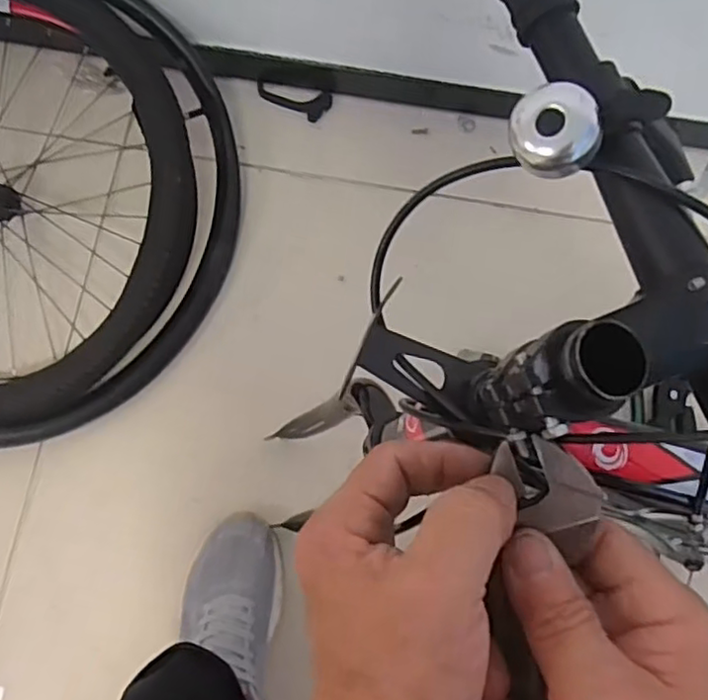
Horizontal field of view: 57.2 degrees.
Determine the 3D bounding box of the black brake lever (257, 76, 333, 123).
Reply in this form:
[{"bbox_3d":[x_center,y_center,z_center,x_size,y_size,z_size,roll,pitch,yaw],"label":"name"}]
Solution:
[{"bbox_3d":[-0.079,-0.338,0.864,0.100,0.008,0.045,26,77,5],"label":"black brake lever"}]

